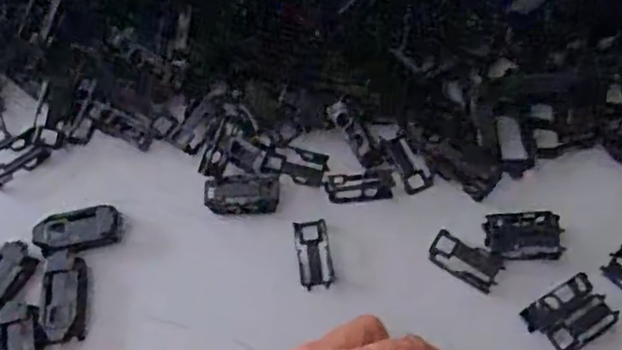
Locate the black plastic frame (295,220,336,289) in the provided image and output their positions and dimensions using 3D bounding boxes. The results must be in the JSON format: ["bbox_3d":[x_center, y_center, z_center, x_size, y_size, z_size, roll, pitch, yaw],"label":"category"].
[{"bbox_3d":[0.002,0.045,0.375,0.019,0.004,0.038,-8,66,-4],"label":"black plastic frame"}]

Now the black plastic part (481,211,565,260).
[{"bbox_3d":[0.121,0.033,0.369,0.041,0.008,0.027,4,66,1],"label":"black plastic part"}]

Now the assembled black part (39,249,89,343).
[{"bbox_3d":[-0.137,0.067,0.366,0.024,0.007,0.050,-5,66,-3],"label":"assembled black part"}]

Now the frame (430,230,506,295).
[{"bbox_3d":[0.087,0.048,0.370,0.039,0.013,0.021,29,69,12],"label":"frame"}]

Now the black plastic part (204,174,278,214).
[{"bbox_3d":[-0.040,0.011,0.387,0.043,0.007,0.023,-3,66,-2],"label":"black plastic part"}]

